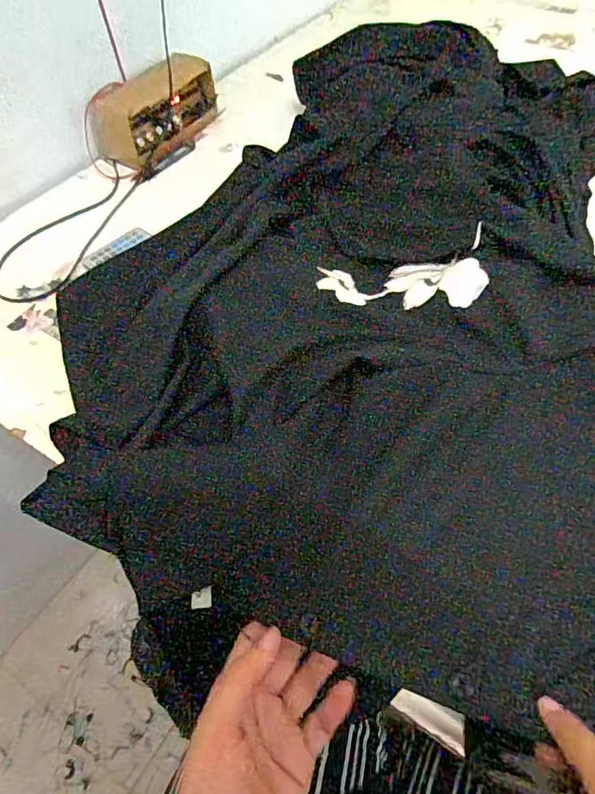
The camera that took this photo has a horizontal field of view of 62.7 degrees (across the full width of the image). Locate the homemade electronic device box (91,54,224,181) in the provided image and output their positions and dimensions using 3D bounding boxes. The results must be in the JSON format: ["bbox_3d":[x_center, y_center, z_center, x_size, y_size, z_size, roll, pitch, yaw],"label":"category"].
[{"bbox_3d":[-0.198,-0.409,0.696,0.094,0.084,0.178,25,60,19],"label":"homemade electronic device box"}]

